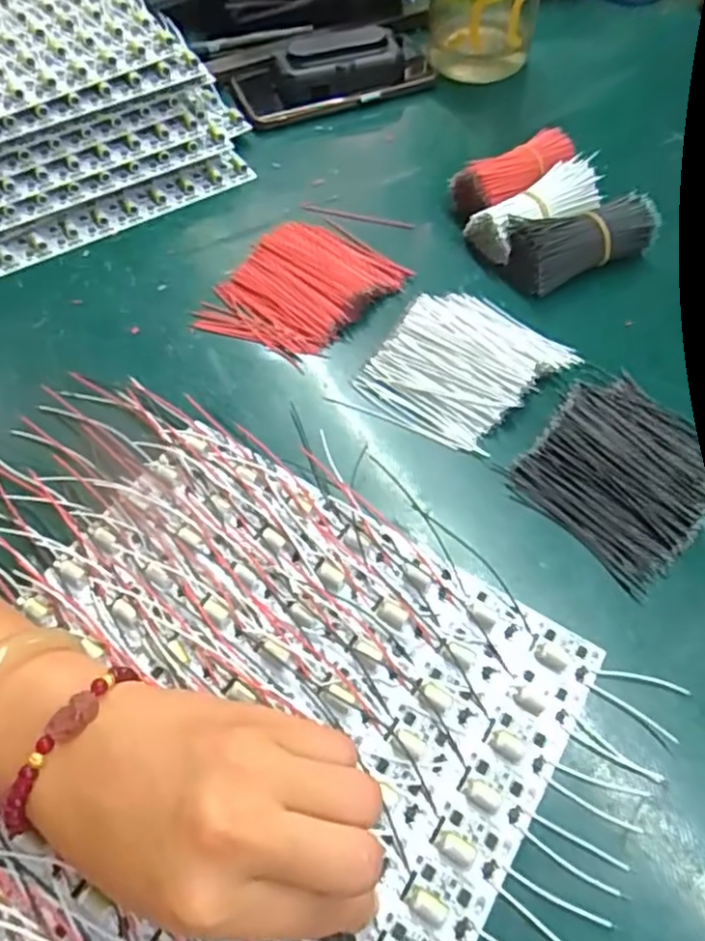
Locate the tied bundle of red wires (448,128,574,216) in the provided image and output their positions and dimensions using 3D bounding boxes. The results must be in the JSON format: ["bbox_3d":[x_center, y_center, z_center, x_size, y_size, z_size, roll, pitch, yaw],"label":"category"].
[{"bbox_3d":[0.115,-0.206,0.462,0.087,0.030,0.036,-27,62,-15],"label":"tied bundle of red wires"}]

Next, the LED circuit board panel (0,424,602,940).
[{"bbox_3d":[-0.067,0.126,0.272,0.249,0.015,0.289,28,63,16],"label":"LED circuit board panel"}]

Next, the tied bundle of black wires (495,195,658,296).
[{"bbox_3d":[0.147,-0.150,0.428,0.096,0.034,0.044,-20,60,-12],"label":"tied bundle of black wires"}]

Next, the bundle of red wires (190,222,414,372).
[{"bbox_3d":[-0.033,-0.119,0.425,0.091,0.016,0.117,33,65,19],"label":"bundle of red wires"}]

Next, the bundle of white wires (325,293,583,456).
[{"bbox_3d":[0.063,-0.061,0.382,0.090,0.016,0.108,34,65,19],"label":"bundle of white wires"}]

